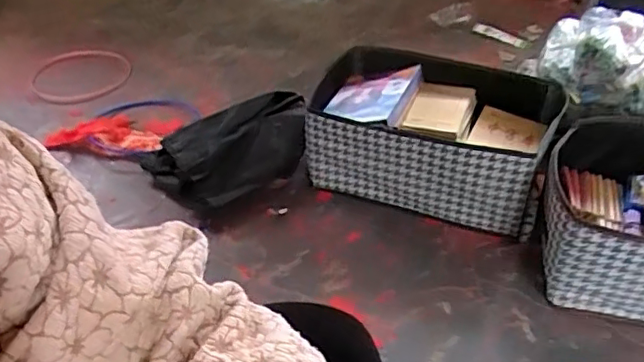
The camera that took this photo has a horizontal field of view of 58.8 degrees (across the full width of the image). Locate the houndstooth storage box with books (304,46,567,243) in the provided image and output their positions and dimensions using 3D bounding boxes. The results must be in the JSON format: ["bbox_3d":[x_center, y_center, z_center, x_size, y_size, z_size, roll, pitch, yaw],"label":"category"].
[{"bbox_3d":[0.215,-0.097,1.134,0.461,0.182,0.325,12,40,12],"label":"houndstooth storage box with books"}]

